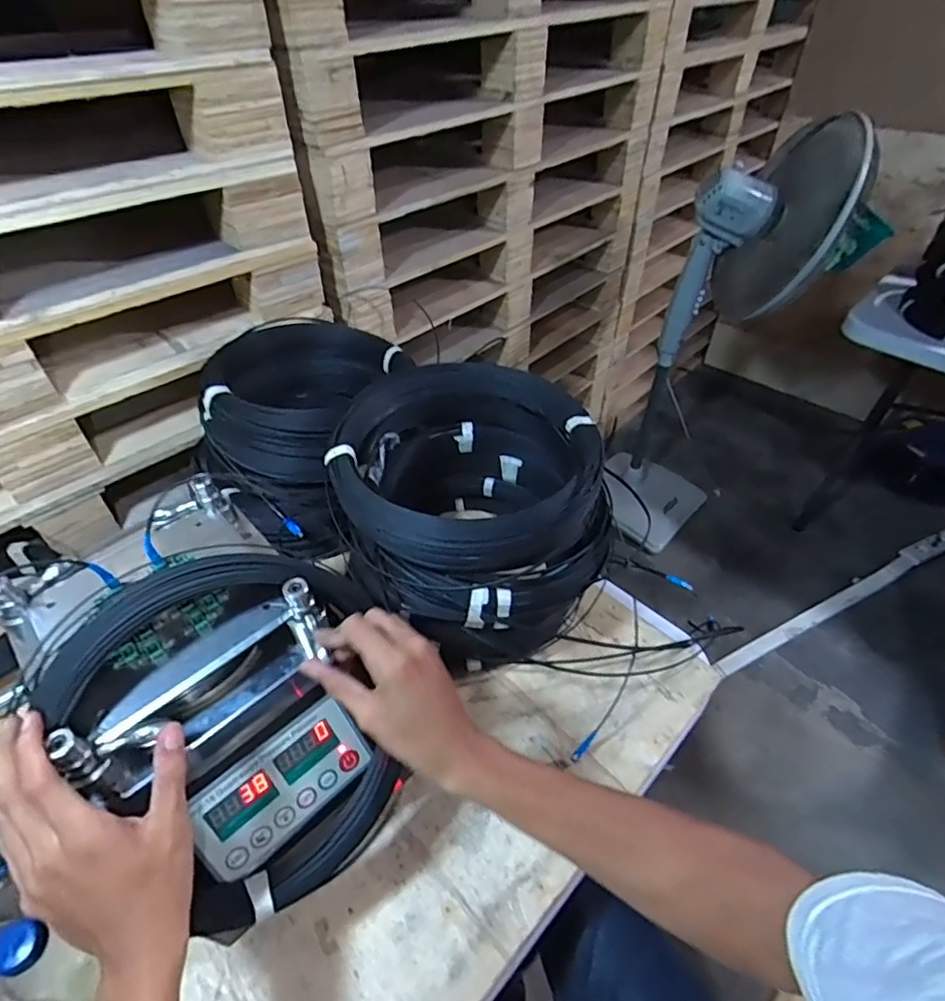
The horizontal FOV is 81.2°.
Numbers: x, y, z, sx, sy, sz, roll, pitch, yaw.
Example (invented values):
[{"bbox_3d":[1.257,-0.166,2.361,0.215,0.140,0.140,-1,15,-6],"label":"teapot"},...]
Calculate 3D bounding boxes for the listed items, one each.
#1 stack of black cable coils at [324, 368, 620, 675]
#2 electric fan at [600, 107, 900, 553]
[{"bbox_3d":[-0.002,0.019,0.709,0.335,0.245,0.309,19,49,18],"label":"stack of black cable coils"},{"bbox_3d":[0.681,-0.401,1.532,0.386,1.136,0.531,15,48,15],"label":"electric fan"}]

